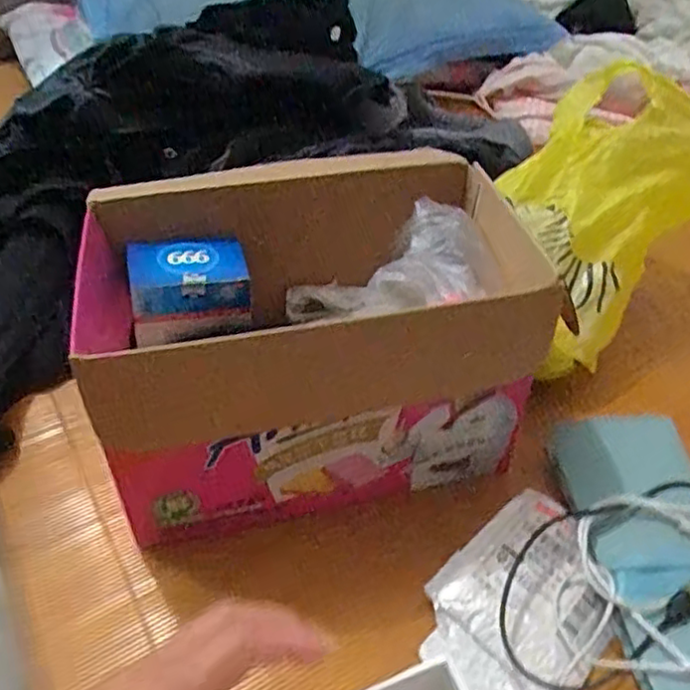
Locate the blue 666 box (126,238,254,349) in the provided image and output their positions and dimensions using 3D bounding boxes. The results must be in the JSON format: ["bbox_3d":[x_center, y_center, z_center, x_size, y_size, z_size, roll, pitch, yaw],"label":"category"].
[{"bbox_3d":[-0.113,-0.044,0.487,0.082,0.045,0.061,-10,44,-14],"label":"blue 666 box"}]

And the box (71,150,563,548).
[{"bbox_3d":[-0.029,-0.003,0.511,0.291,0.192,0.195,-8,44,-12],"label":"box"}]

